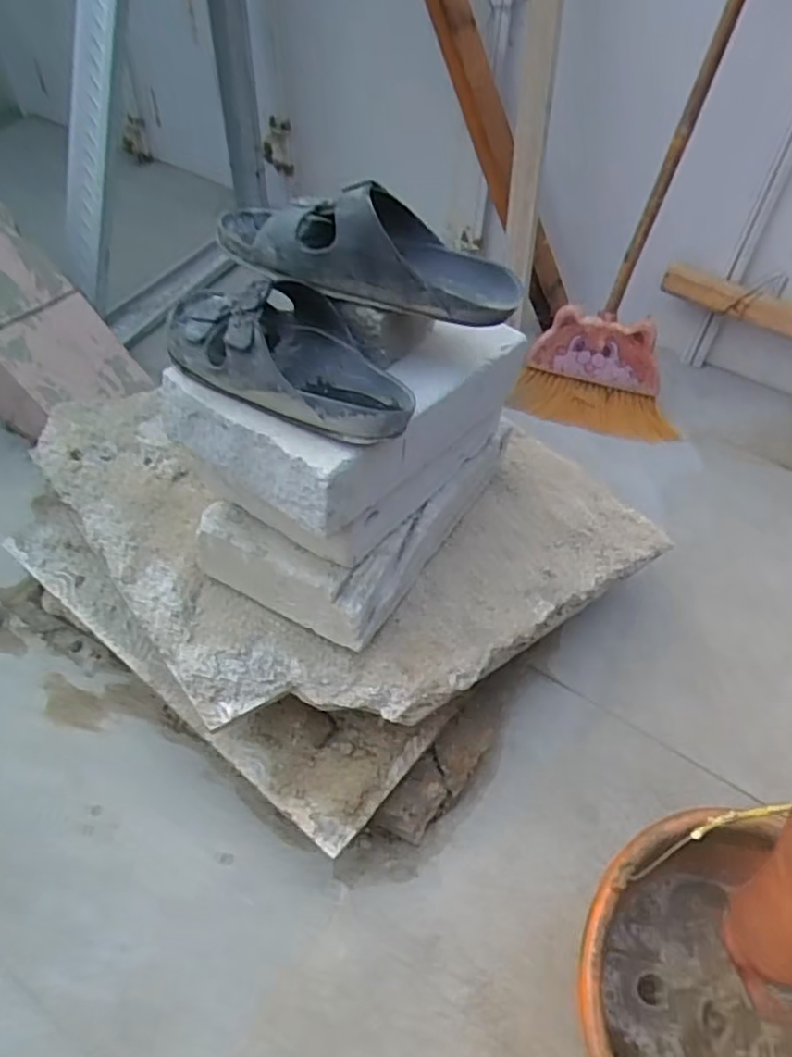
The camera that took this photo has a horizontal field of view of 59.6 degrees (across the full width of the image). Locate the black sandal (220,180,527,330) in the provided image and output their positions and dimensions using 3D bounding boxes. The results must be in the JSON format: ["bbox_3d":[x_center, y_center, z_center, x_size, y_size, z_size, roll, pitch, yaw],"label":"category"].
[{"bbox_3d":[-0.019,-0.237,0.574,0.249,0.073,0.094,11,50,6],"label":"black sandal"}]

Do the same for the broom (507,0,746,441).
[{"bbox_3d":[0.448,-0.630,0.980,0.274,1.059,0.145,21,31,13],"label":"broom"}]

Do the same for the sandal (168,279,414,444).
[{"bbox_3d":[-0.091,-0.153,0.565,0.238,0.069,0.107,22,52,14],"label":"sandal"}]

